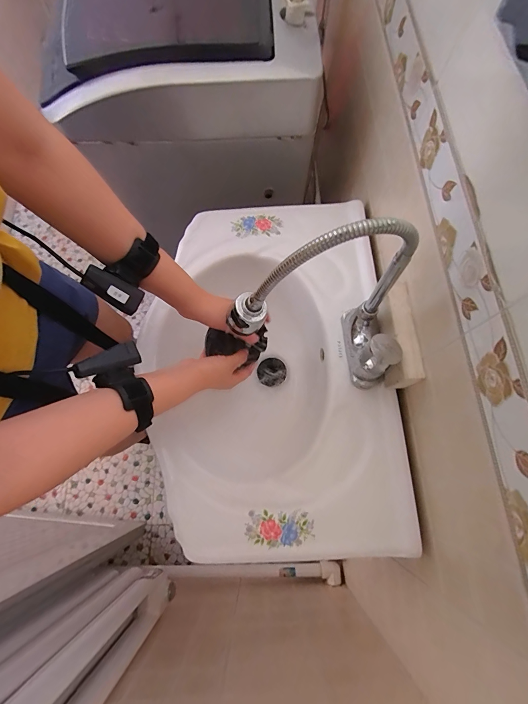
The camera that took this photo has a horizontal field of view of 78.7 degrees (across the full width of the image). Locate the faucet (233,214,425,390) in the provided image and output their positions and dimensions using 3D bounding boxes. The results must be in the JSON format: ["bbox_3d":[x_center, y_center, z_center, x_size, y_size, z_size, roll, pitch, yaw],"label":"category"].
[{"bbox_3d":[0.075,-0.027,0.392,0.212,0.259,0.116,-10,72,-4],"label":"faucet"}]

